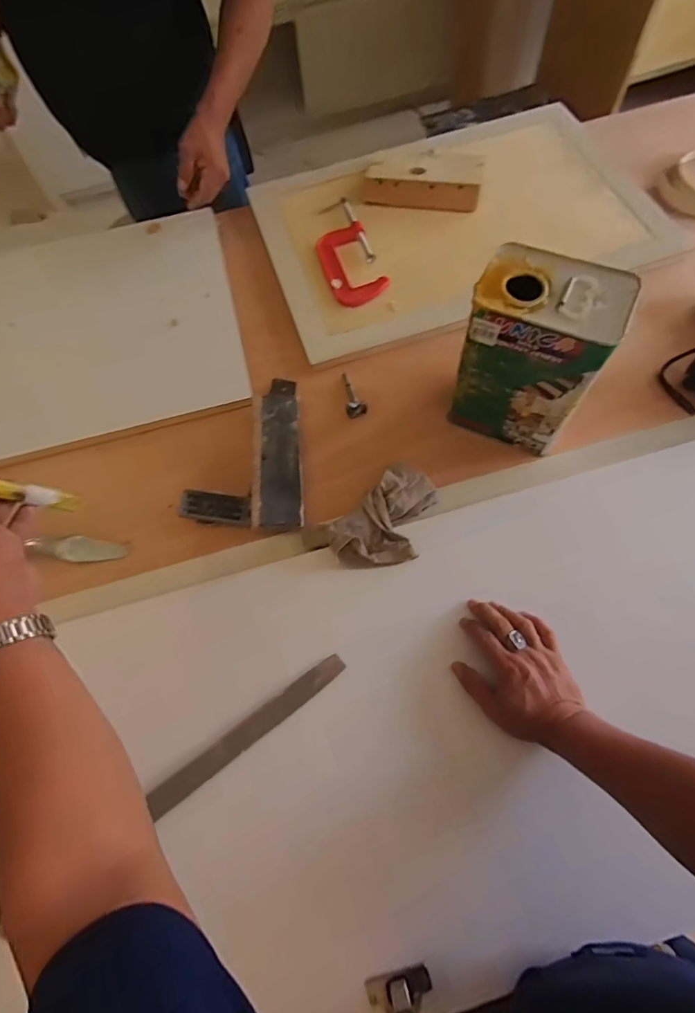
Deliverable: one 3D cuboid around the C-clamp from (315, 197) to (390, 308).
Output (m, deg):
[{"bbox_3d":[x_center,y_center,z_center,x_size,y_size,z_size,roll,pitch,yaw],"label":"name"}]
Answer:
[{"bbox_3d":[-0.005,-0.447,0.815,0.094,0.019,0.244,-17,67,-5],"label":"C-clamp"}]

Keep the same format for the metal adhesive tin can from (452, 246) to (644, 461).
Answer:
[{"bbox_3d":[0.229,-0.186,0.592,0.157,0.211,0.106,26,70,13],"label":"metal adhesive tin can"}]

